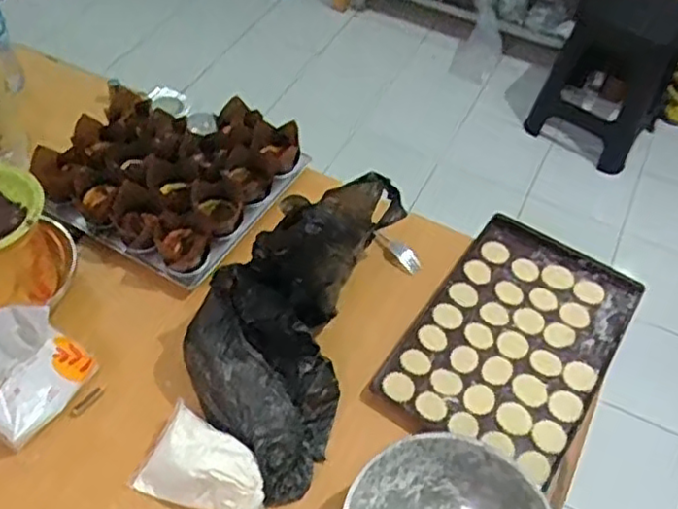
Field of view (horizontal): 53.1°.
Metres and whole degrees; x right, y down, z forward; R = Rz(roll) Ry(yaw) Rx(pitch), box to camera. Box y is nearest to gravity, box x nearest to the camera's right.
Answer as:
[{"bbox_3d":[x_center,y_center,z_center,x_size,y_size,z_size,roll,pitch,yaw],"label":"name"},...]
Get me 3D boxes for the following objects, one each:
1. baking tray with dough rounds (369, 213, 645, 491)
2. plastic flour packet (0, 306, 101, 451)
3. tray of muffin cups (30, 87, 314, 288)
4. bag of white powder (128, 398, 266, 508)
[{"bbox_3d":[0.239,0.108,0.914,0.238,0.040,0.357,30,55,18],"label":"baking tray with dough rounds"},{"bbox_3d":[-0.359,0.129,0.771,0.088,0.134,0.140,39,59,24],"label":"plastic flour packet"},{"bbox_3d":[-0.262,-0.138,1.008,0.325,0.071,0.299,28,54,16],"label":"tray of muffin cups"},{"bbox_3d":[-0.141,0.245,0.753,0.151,0.065,0.091,26,54,15],"label":"bag of white powder"}]

